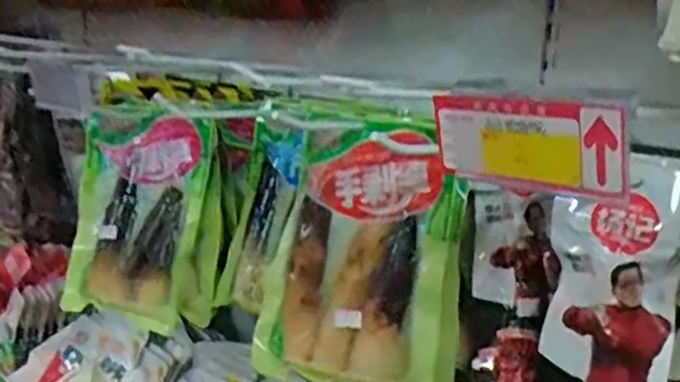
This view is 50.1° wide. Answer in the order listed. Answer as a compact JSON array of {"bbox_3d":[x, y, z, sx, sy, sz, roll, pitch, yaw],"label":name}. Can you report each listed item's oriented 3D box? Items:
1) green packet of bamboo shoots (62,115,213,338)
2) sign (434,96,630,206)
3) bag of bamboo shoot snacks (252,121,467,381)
[{"bbox_3d":[-0.202,0.022,0.704,0.138,0.201,0.039,11,0,25],"label":"green packet of bamboo shoots"},{"bbox_3d":[0.079,-0.019,0.309,0.086,0.041,0.007,11,31,44],"label":"sign"},{"bbox_3d":[0.016,0.053,0.539,0.148,0.187,0.047,6,12,15],"label":"bag of bamboo shoot snacks"}]

